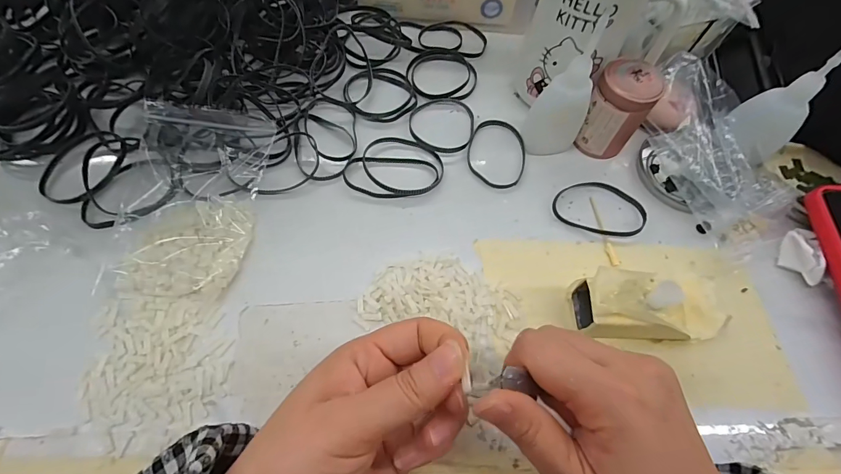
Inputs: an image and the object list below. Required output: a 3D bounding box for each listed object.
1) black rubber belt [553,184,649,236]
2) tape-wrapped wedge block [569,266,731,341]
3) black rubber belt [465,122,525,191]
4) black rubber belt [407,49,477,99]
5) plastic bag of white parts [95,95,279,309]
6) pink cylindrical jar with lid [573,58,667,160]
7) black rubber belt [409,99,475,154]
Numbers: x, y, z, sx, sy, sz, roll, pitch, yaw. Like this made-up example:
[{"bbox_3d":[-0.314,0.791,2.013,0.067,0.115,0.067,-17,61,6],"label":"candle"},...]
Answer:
[{"bbox_3d":[0.139,-0.024,0.304,0.070,0.006,0.047,16,64,4],"label":"black rubber belt"},{"bbox_3d":[0.140,0.047,0.248,0.083,0.039,0.042,5,64,-1],"label":"tape-wrapped wedge block"},{"bbox_3d":[0.063,-0.071,0.323,0.049,0.004,0.068,13,64,2],"label":"black rubber belt"},{"bbox_3d":[0.020,-0.152,0.361,0.064,0.005,0.065,2,64,-3],"label":"black rubber belt"},{"bbox_3d":[-0.161,-0.034,0.274,0.086,0.031,0.150,5,64,-2],"label":"plastic bag of white parts"},{"bbox_3d":[0.153,-0.098,0.309,0.044,0.066,0.037,31,66,11],"label":"pink cylindrical jar with lid"},{"bbox_3d":[0.018,-0.095,0.333,0.055,0.005,0.061,6,64,-1],"label":"black rubber belt"}]

